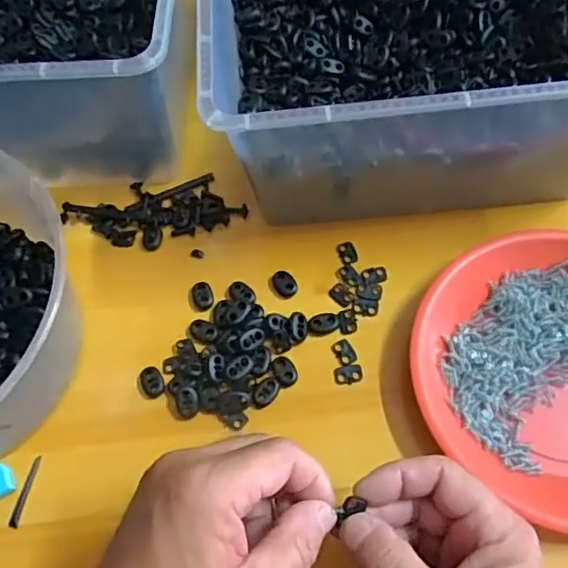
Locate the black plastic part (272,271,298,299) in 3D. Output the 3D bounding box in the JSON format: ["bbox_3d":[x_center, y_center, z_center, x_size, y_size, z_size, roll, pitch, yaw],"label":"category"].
[{"bbox_3d":[0.001,0.000,0.440,0.016,0.004,0.022,-25,64,-9],"label":"black plastic part"}]

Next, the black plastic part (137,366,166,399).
[{"bbox_3d":[-0.091,0.068,0.412,0.017,0.005,0.022,-27,64,-10],"label":"black plastic part"}]

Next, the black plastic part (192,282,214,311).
[{"bbox_3d":[-0.059,0.008,0.439,0.015,0.004,0.023,-16,63,-4],"label":"black plastic part"}]

